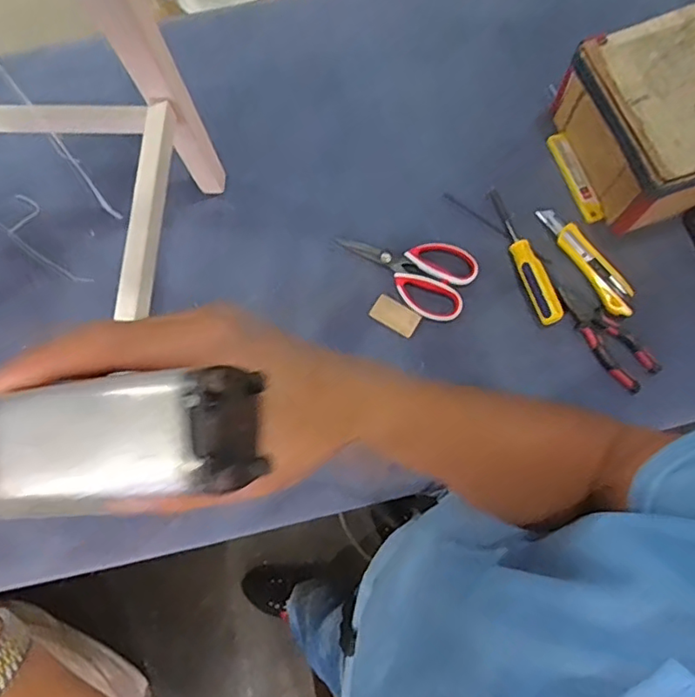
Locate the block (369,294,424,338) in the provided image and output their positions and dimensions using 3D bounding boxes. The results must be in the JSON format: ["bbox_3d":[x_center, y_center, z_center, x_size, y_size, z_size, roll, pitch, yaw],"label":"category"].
[{"bbox_3d":[0.061,-0.043,0.730,0.062,0.006,0.035,34,78,9],"label":"block"}]

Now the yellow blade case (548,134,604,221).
[{"bbox_3d":[0.305,-0.231,0.763,0.028,0.016,0.135,-18,75,-4],"label":"yellow blade case"}]

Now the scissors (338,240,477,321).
[{"bbox_3d":[0.074,-0.109,0.744,0.180,0.017,0.097,25,77,7],"label":"scissors"}]

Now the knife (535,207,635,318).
[{"bbox_3d":[0.308,-0.116,0.732,0.041,0.014,0.171,-33,77,-8],"label":"knife"}]

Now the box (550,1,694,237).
[{"bbox_3d":[0.403,-0.283,0.696,0.209,0.115,0.215,-19,75,-4],"label":"box"}]

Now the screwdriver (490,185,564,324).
[{"bbox_3d":[0.229,-0.123,0.731,0.032,0.020,0.192,-17,75,-4],"label":"screwdriver"}]

